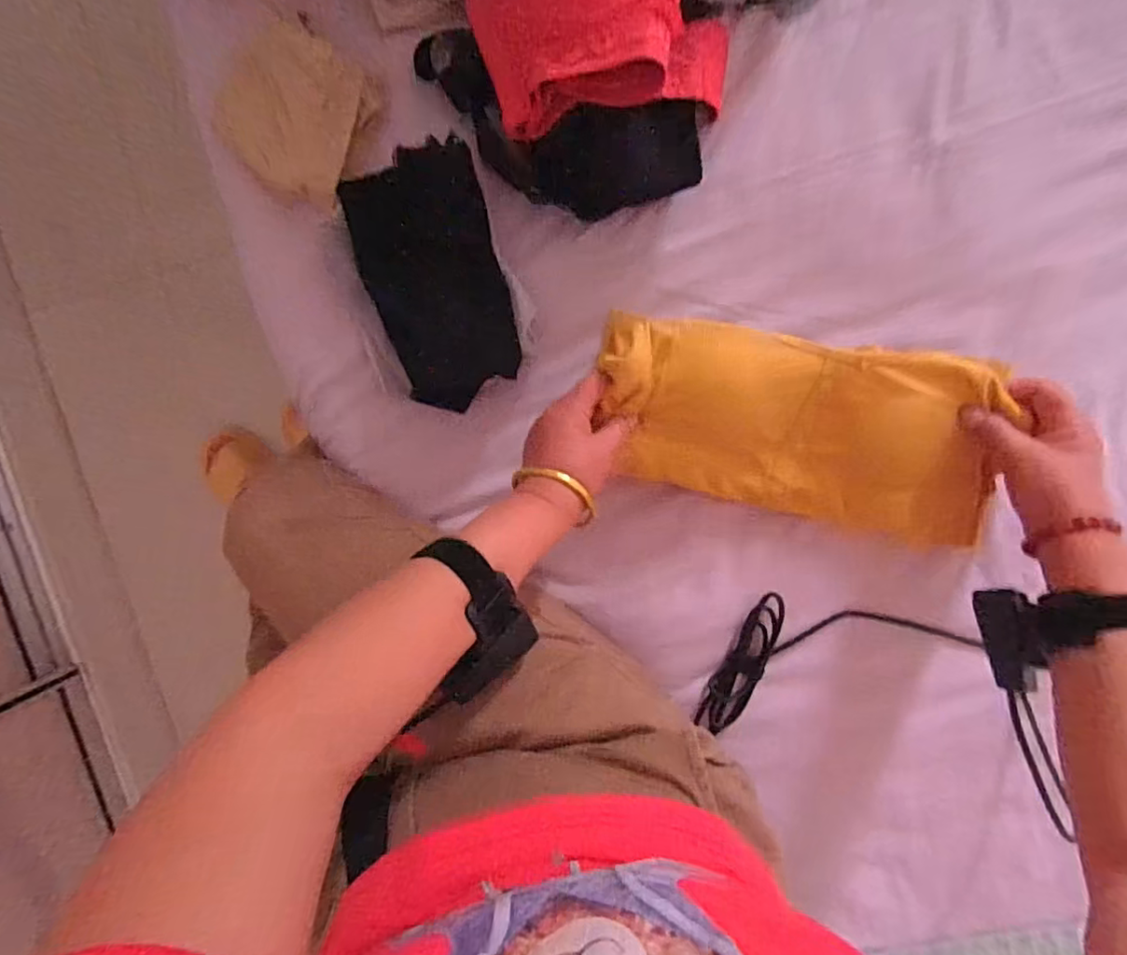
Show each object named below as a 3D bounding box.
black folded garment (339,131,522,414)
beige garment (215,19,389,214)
[{"bbox_3d":[-0.100,-0.153,0.464,0.105,0.022,0.186,-17,98,-3],"label":"black folded garment"},{"bbox_3d":[-0.210,-0.286,0.469,0.122,0.028,0.113,0,96,2],"label":"beige garment"}]

